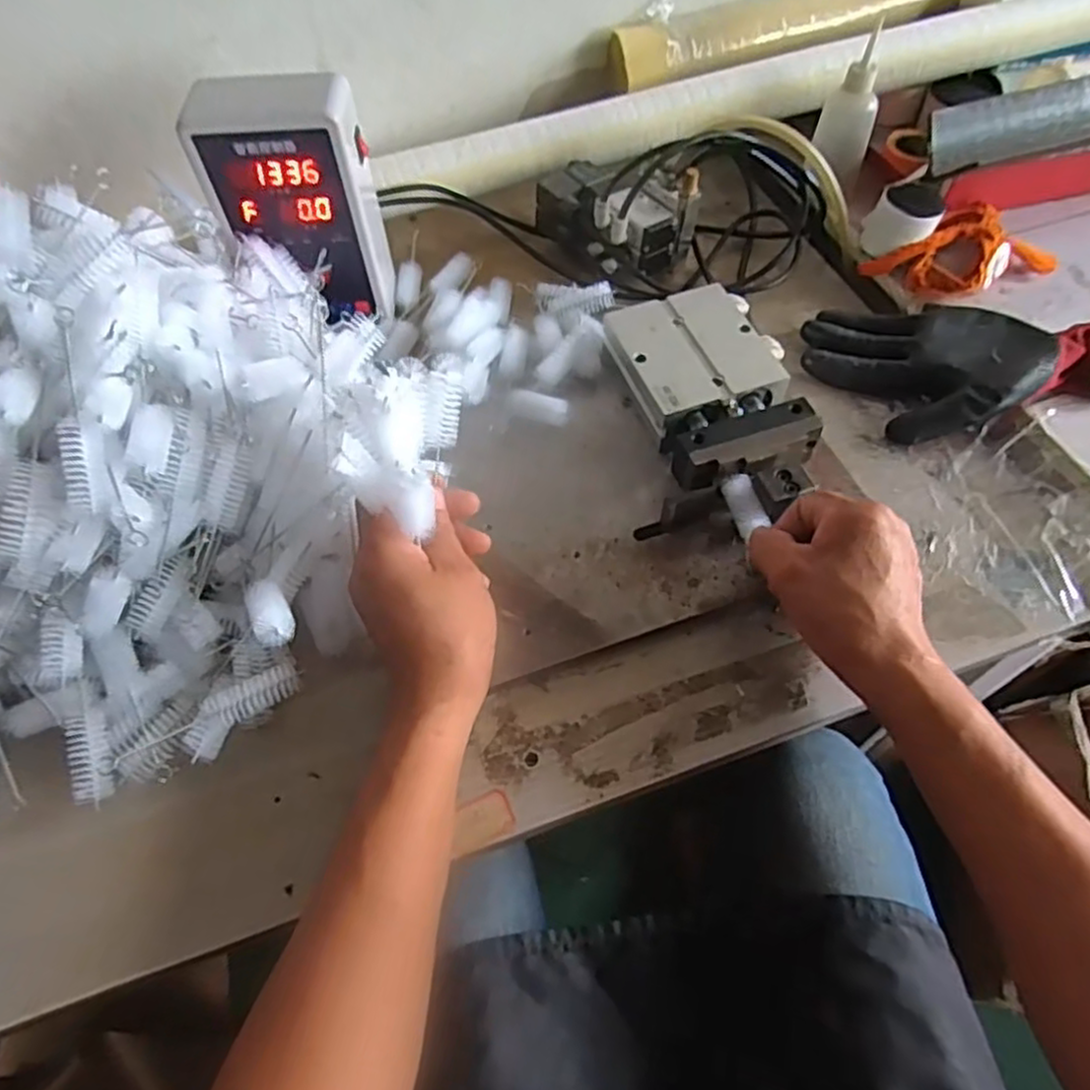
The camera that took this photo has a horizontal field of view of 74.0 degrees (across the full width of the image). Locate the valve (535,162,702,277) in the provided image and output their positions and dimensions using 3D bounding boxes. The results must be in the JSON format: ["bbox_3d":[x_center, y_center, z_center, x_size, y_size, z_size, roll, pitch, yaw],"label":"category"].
[{"bbox_3d":[0.058,-0.285,0.610,0.125,0.075,0.075,33,67,16],"label":"valve"}]

